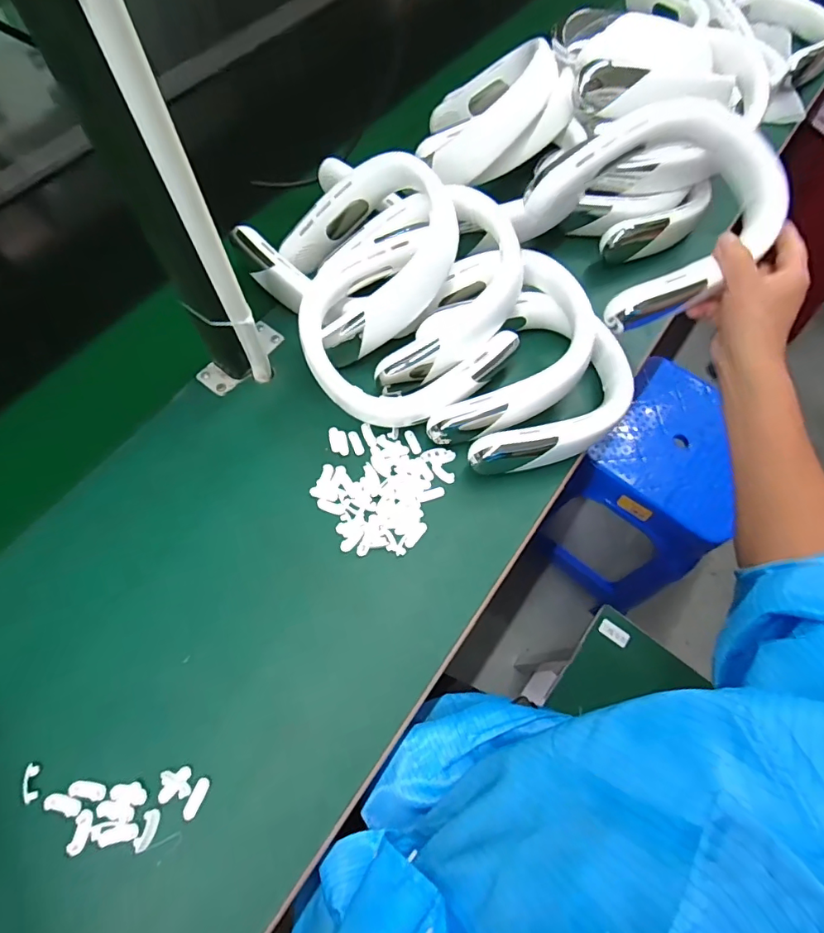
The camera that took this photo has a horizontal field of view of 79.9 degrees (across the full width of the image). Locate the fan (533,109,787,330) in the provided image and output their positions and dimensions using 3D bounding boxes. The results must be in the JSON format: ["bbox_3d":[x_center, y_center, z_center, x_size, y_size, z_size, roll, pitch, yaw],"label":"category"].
[{"bbox_3d":[0.234,-0.242,0.464,0.196,0.043,0.183,-30,78,2],"label":"fan"}]

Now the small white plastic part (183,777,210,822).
[{"bbox_3d":[-0.169,0.260,0.384,0.011,0.005,0.028,18,67,5],"label":"small white plastic part"}]

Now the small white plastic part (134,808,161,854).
[{"bbox_3d":[-0.201,0.277,0.373,0.012,0.004,0.027,13,67,3],"label":"small white plastic part"}]

